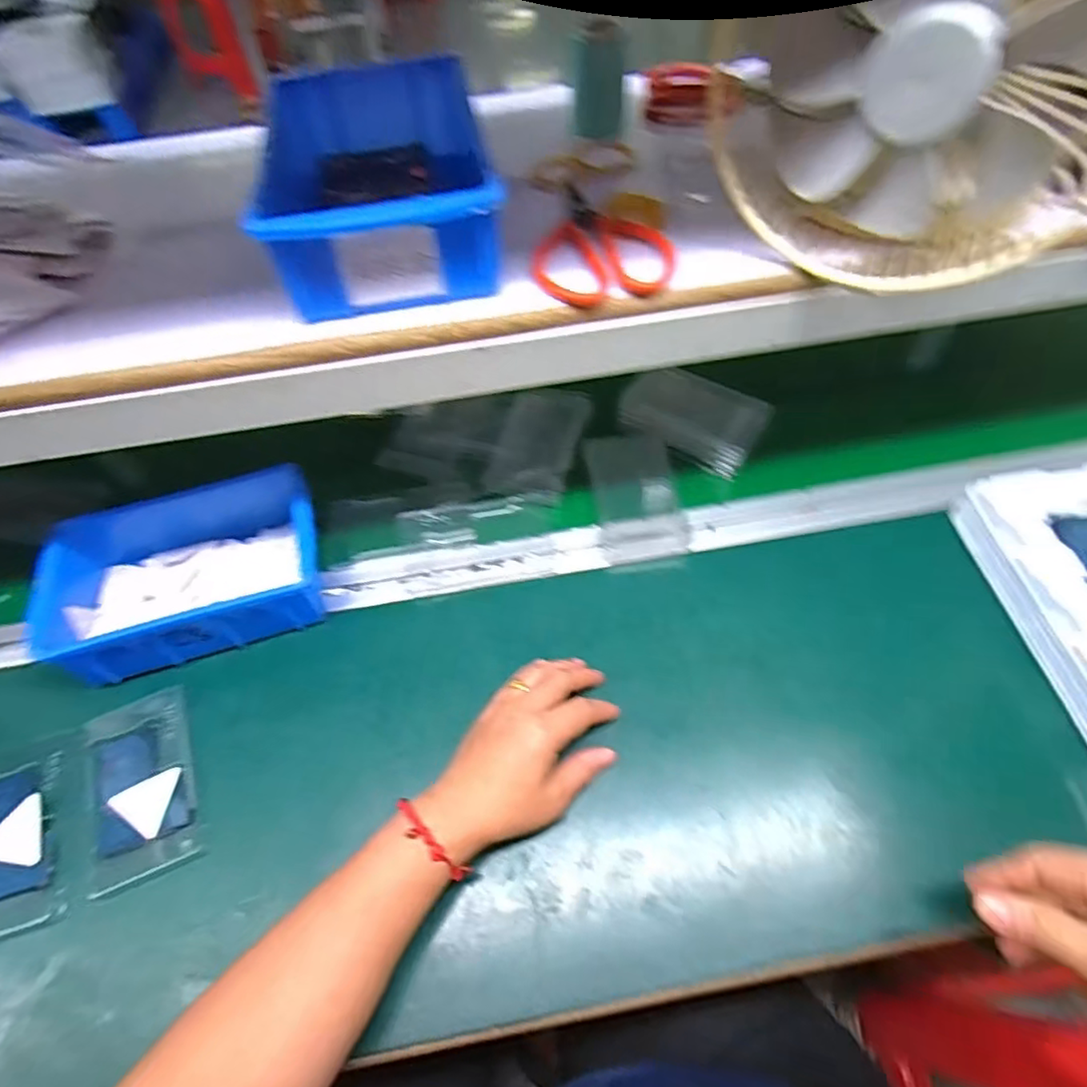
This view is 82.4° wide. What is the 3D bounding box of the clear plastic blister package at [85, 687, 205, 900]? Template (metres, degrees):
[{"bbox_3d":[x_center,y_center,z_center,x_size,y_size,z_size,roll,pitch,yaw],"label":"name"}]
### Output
[{"bbox_3d":[-0.286,0.167,0.438,0.074,0.017,0.125,-19,56,-9],"label":"clear plastic blister package"}]

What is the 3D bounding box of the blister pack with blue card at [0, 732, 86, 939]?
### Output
[{"bbox_3d":[-0.366,0.204,0.430,0.076,0.017,0.118,-14,56,-6],"label":"blister pack with blue card"}]

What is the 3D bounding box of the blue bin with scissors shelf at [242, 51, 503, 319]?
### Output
[{"bbox_3d":[-0.098,-0.228,0.395,0.125,0.061,0.189,-8,55,-2],"label":"blue bin with scissors shelf"}]

